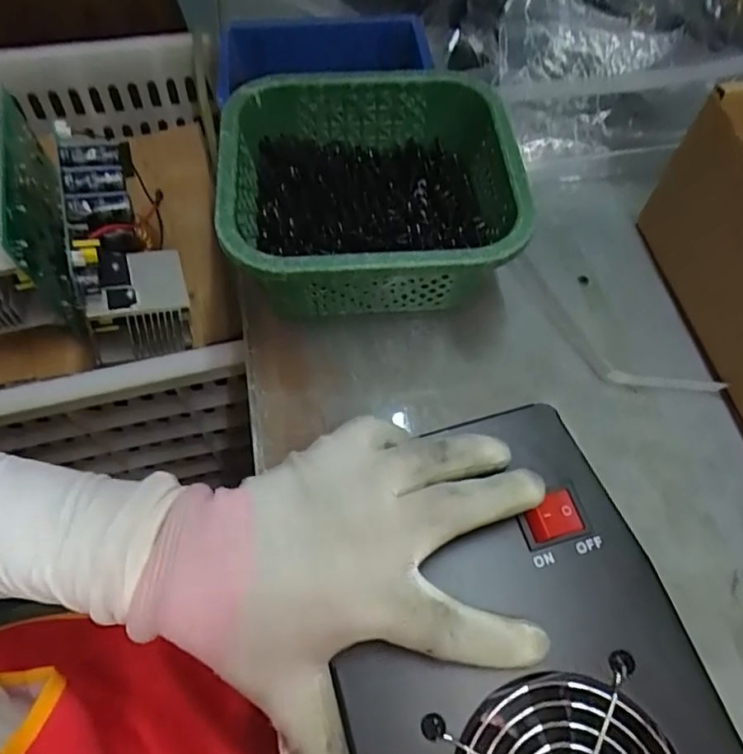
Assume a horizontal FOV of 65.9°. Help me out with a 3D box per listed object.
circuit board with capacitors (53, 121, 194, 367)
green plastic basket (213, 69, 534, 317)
[{"bbox_3d":[-0.196,-0.112,0.454,0.072,0.103,0.178,-15,61,-9],"label":"circuit board with capacitors"},{"bbox_3d":[-0.002,-0.109,0.352,0.162,0.073,0.159,-3,60,-3],"label":"green plastic basket"}]

